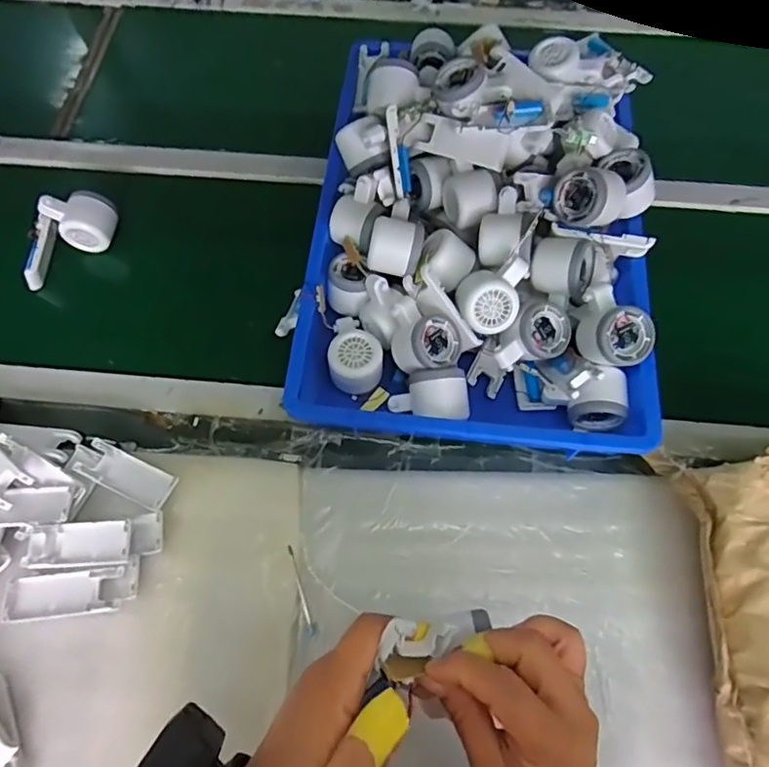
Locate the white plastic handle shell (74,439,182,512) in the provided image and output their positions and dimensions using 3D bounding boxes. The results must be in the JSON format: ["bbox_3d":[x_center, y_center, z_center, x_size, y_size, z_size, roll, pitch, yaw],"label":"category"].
[{"bbox_3d":[-0.265,0.094,0.570,0.102,0.014,0.039,24,68,10],"label":"white plastic handle shell"}]

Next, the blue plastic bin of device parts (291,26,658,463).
[{"bbox_3d":[0.115,-0.192,0.627,0.375,0.145,0.512,6,66,2],"label":"blue plastic bin of device parts"}]

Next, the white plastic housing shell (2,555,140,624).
[{"bbox_3d":[-0.293,0.196,0.521,0.115,0.012,0.042,-9,66,-4],"label":"white plastic housing shell"}]

